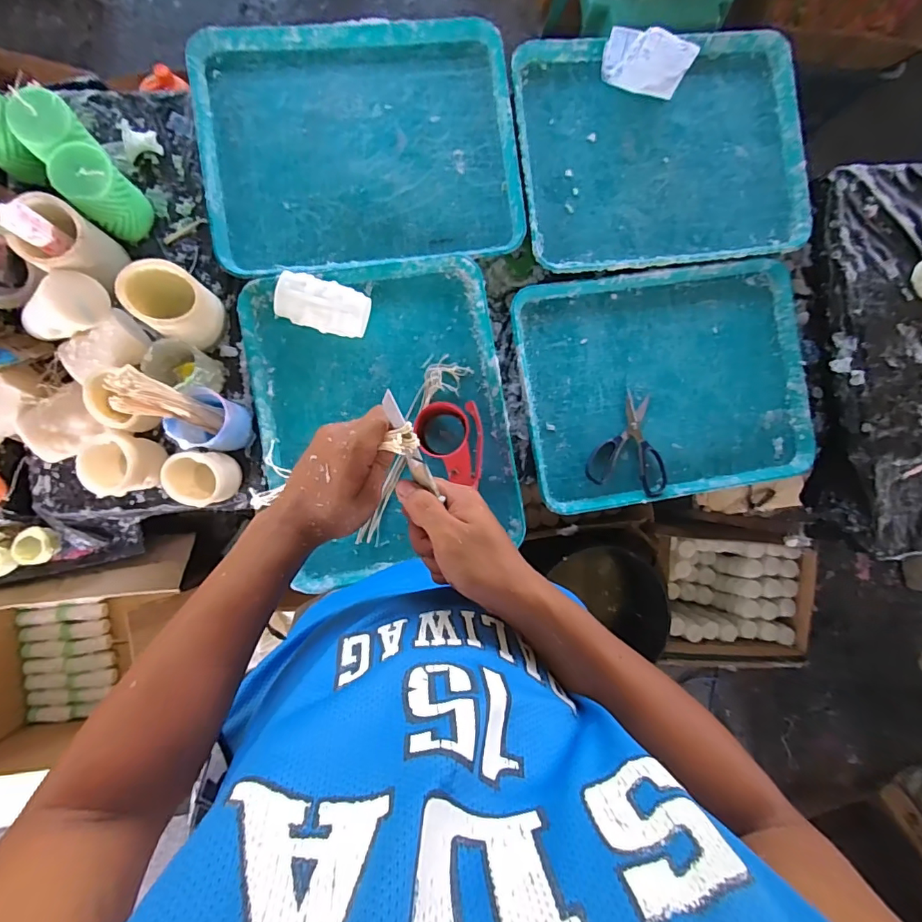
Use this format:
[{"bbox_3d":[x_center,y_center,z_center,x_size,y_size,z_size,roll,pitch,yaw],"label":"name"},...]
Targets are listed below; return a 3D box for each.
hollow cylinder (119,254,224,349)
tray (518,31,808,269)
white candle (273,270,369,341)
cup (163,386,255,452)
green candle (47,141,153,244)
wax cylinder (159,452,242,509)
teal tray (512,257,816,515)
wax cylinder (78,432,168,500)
[{"bbox_3d":[-0.363,-0.197,0.615,0.091,0.107,0.077,25,87,-5],"label":"hollow cylinder"},{"bbox_3d":[0.305,-0.467,0.717,0.423,0.030,0.340,-7,90,-5],"label":"tray"},{"bbox_3d":[-0.190,-0.213,0.659,0.118,0.059,0.068,16,88,-5],"label":"white candle"},{"bbox_3d":[-0.322,-0.048,0.623,0.071,0.095,0.076,0,90,-5],"label":"cup"},{"bbox_3d":[-0.455,-0.340,0.608,0.064,0.109,0.068,0,90,-5],"label":"green candle"},{"bbox_3d":[-0.332,0.022,0.622,0.061,0.093,0.066,0,90,-5],"label":"wax cylinder"},{"bbox_3d":[0.313,-0.119,0.731,0.429,0.030,0.339,-8,90,-5],"label":"teal tray"},{"bbox_3d":[-0.429,0.006,0.613,0.064,0.088,0.075,10,89,-5],"label":"wax cylinder"}]

